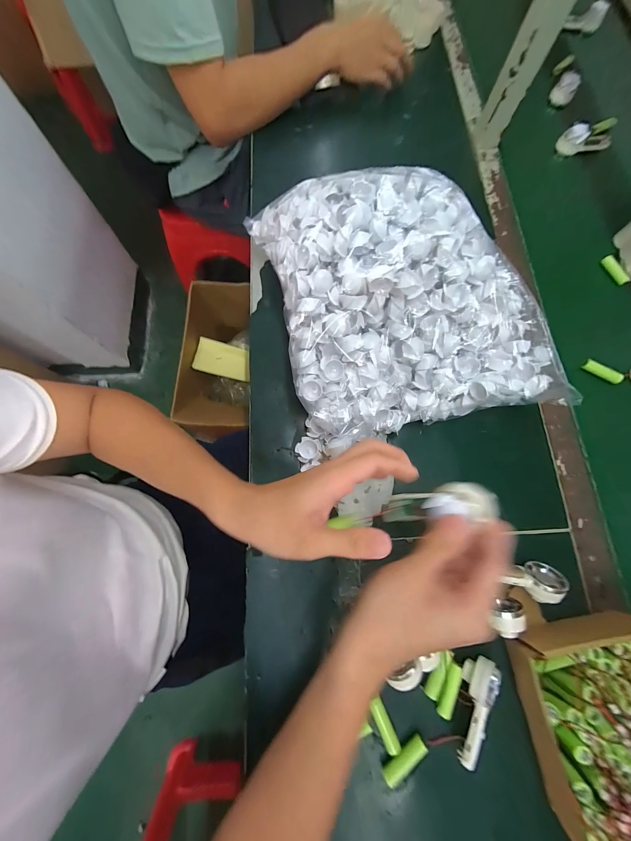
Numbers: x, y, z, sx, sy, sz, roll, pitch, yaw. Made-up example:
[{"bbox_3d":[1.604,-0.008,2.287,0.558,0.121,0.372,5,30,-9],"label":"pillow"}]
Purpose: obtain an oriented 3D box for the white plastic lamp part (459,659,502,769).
[{"bbox_3d":[0.167,0.296,0.294,0.028,0.030,0.092,13,75,2],"label":"white plastic lamp part"}]

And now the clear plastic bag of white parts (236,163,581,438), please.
[{"bbox_3d":[0.106,-0.149,0.353,0.325,0.127,0.315,-8,75,-4],"label":"clear plastic bag of white parts"}]

